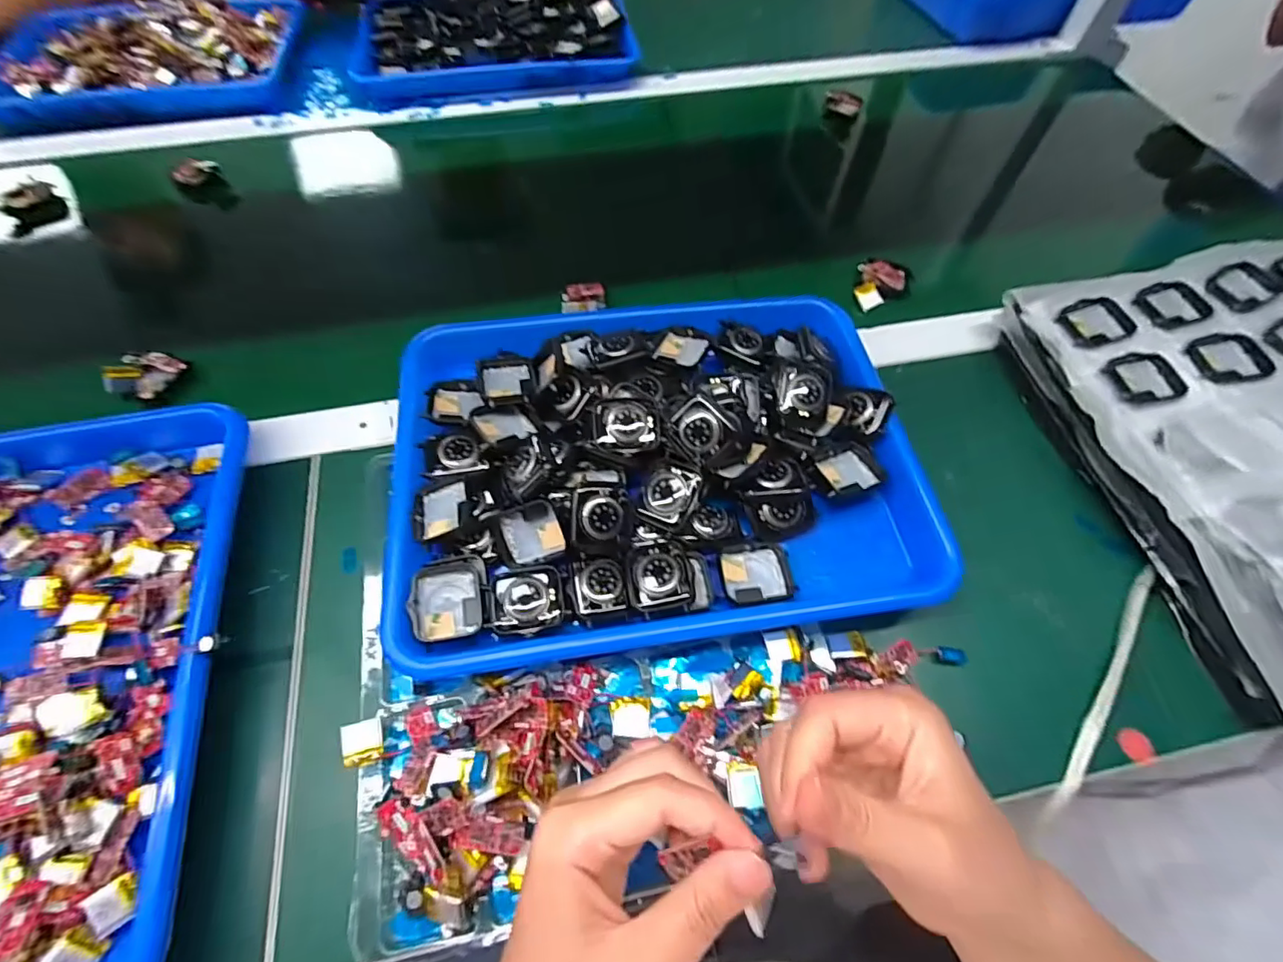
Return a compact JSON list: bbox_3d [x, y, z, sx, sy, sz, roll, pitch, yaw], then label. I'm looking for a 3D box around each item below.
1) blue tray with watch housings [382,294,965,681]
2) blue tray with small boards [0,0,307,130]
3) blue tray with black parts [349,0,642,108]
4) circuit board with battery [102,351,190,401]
[{"bbox_3d":[0.008,-0.022,0.361,0.324,0.065,0.255,-7,60,-5],"label":"blue tray with watch housings"},{"bbox_3d":[-0.582,-0.505,0.644,0.342,0.053,0.217,-6,60,-5],"label":"blue tray with small boards"},{"bbox_3d":[-0.177,-0.543,0.652,0.319,0.045,0.237,-8,60,-5],"label":"blue tray with black parts"},{"bbox_3d":[-0.373,-0.083,0.409,0.042,0.025,0.031,-13,61,-8],"label":"circuit board with battery"}]

